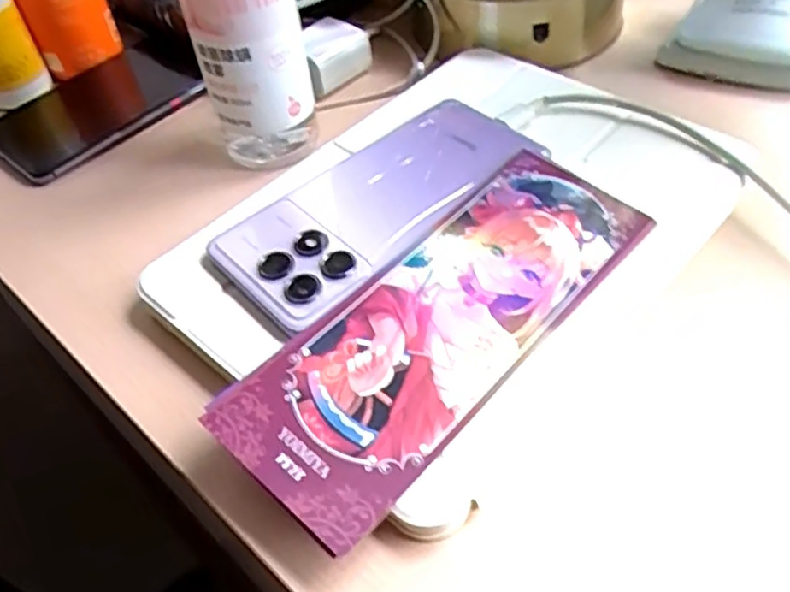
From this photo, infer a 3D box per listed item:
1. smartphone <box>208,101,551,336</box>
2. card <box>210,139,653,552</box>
[{"bbox_3d":[-0.005,-0.045,0.313,0.154,0.007,0.072,-36,53,-24],"label":"smartphone"},{"bbox_3d":[0.022,0.007,0.268,0.069,0.004,0.192,37,62,25],"label":"card"}]

